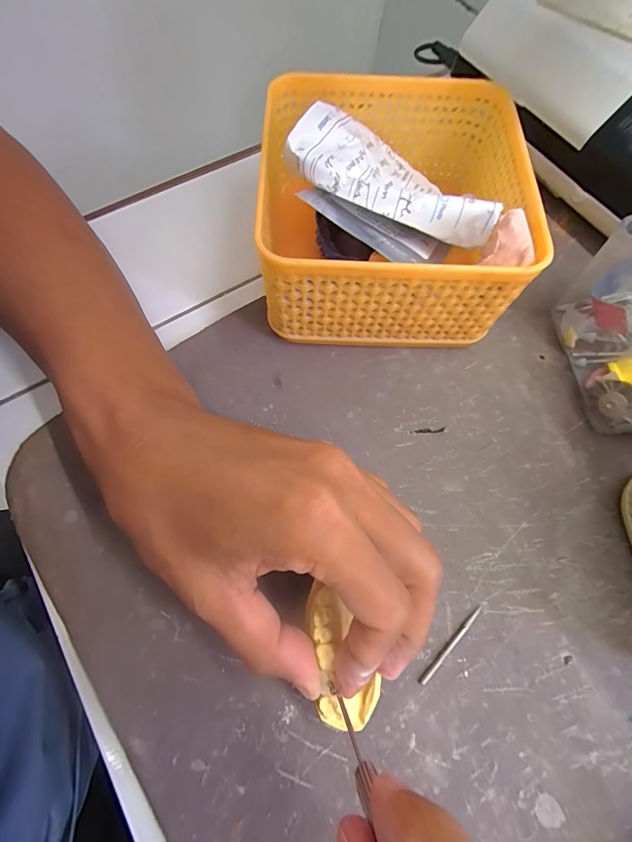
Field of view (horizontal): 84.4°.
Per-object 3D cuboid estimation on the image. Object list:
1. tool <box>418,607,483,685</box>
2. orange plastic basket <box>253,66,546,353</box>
[{"bbox_3d":[0.061,0.100,0.156,0.042,0.004,0.004,-42,77,-13],"label":"tool"},{"bbox_3d":[0.041,-0.117,0.193,0.137,0.072,0.133,2,71,-1],"label":"orange plastic basket"}]

